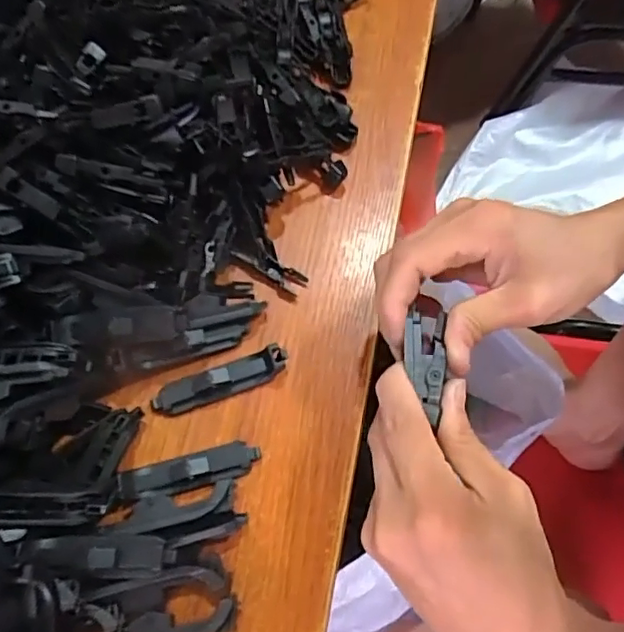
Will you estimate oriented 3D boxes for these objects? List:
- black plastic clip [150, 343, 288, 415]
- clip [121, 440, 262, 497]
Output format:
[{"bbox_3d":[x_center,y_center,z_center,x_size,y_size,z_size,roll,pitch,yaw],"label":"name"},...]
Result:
[{"bbox_3d":[-0.051,0.036,0.307,0.076,0.017,0.018,-19,72,-6],"label":"black plastic clip"},{"bbox_3d":[-0.063,0.080,0.292,0.070,0.016,0.017,-15,71,-4],"label":"clip"}]

